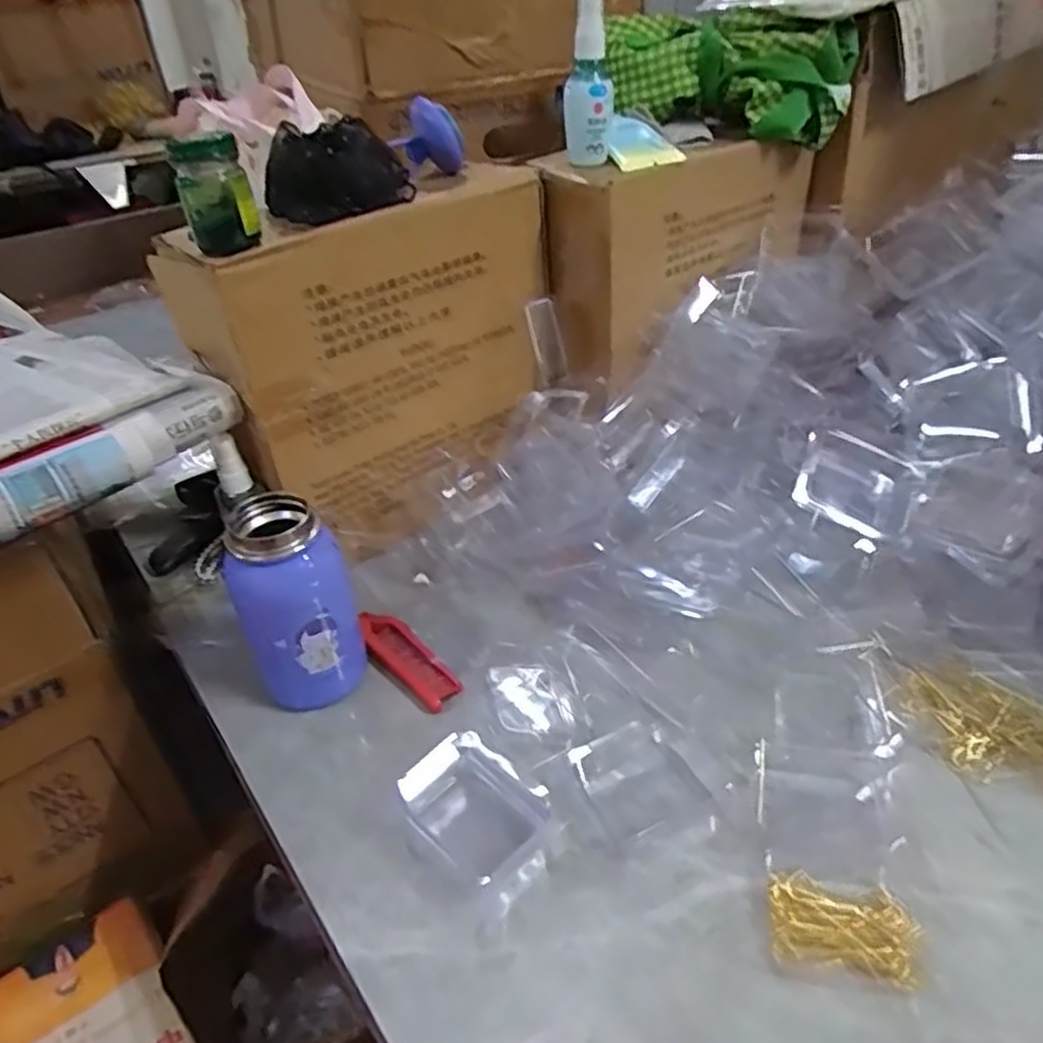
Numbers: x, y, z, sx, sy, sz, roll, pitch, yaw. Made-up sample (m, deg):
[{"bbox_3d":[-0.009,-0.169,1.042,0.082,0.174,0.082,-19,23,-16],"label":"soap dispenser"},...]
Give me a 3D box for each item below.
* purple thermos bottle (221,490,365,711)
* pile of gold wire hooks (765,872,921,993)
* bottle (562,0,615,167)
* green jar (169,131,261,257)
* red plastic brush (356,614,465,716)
[{"bbox_3d":[-0.149,0.056,0.503,0.067,0.132,0.063,-8,38,-6],"label":"purple thermos bottle"},{"bbox_3d":[0.162,0.205,0.382,0.069,0.009,0.044,4,38,10],"label":"pile of gold wire hooks"},{"bbox_3d":[0.053,-0.344,0.592,0.037,0.117,0.044,0,36,5],"label":"bottle"},{"bbox_3d":[-0.192,-0.206,0.479,0.043,0.066,0.033,-17,38,-17],"label":"green jar"},{"bbox_3d":[-0.086,0.097,0.552,0.031,0.012,0.108,-31,45,-31],"label":"red plastic brush"}]

